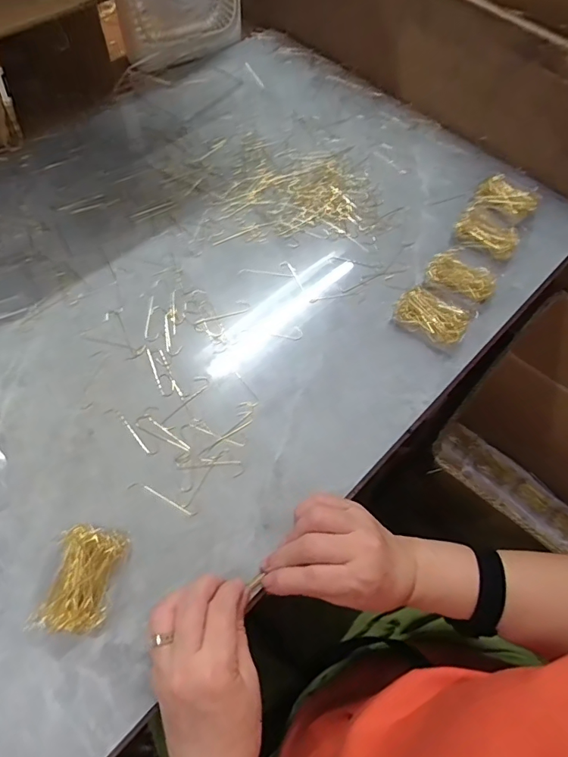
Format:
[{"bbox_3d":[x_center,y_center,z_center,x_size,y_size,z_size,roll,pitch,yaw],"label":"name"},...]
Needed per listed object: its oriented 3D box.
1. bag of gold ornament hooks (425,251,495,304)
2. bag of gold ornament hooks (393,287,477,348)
[{"bbox_3d":[0.198,-0.115,0.498,0.073,0.008,0.050,33,64,14],"label":"bag of gold ornament hooks"},{"bbox_3d":[0.157,-0.067,0.475,0.075,0.018,0.055,37,65,16],"label":"bag of gold ornament hooks"}]

